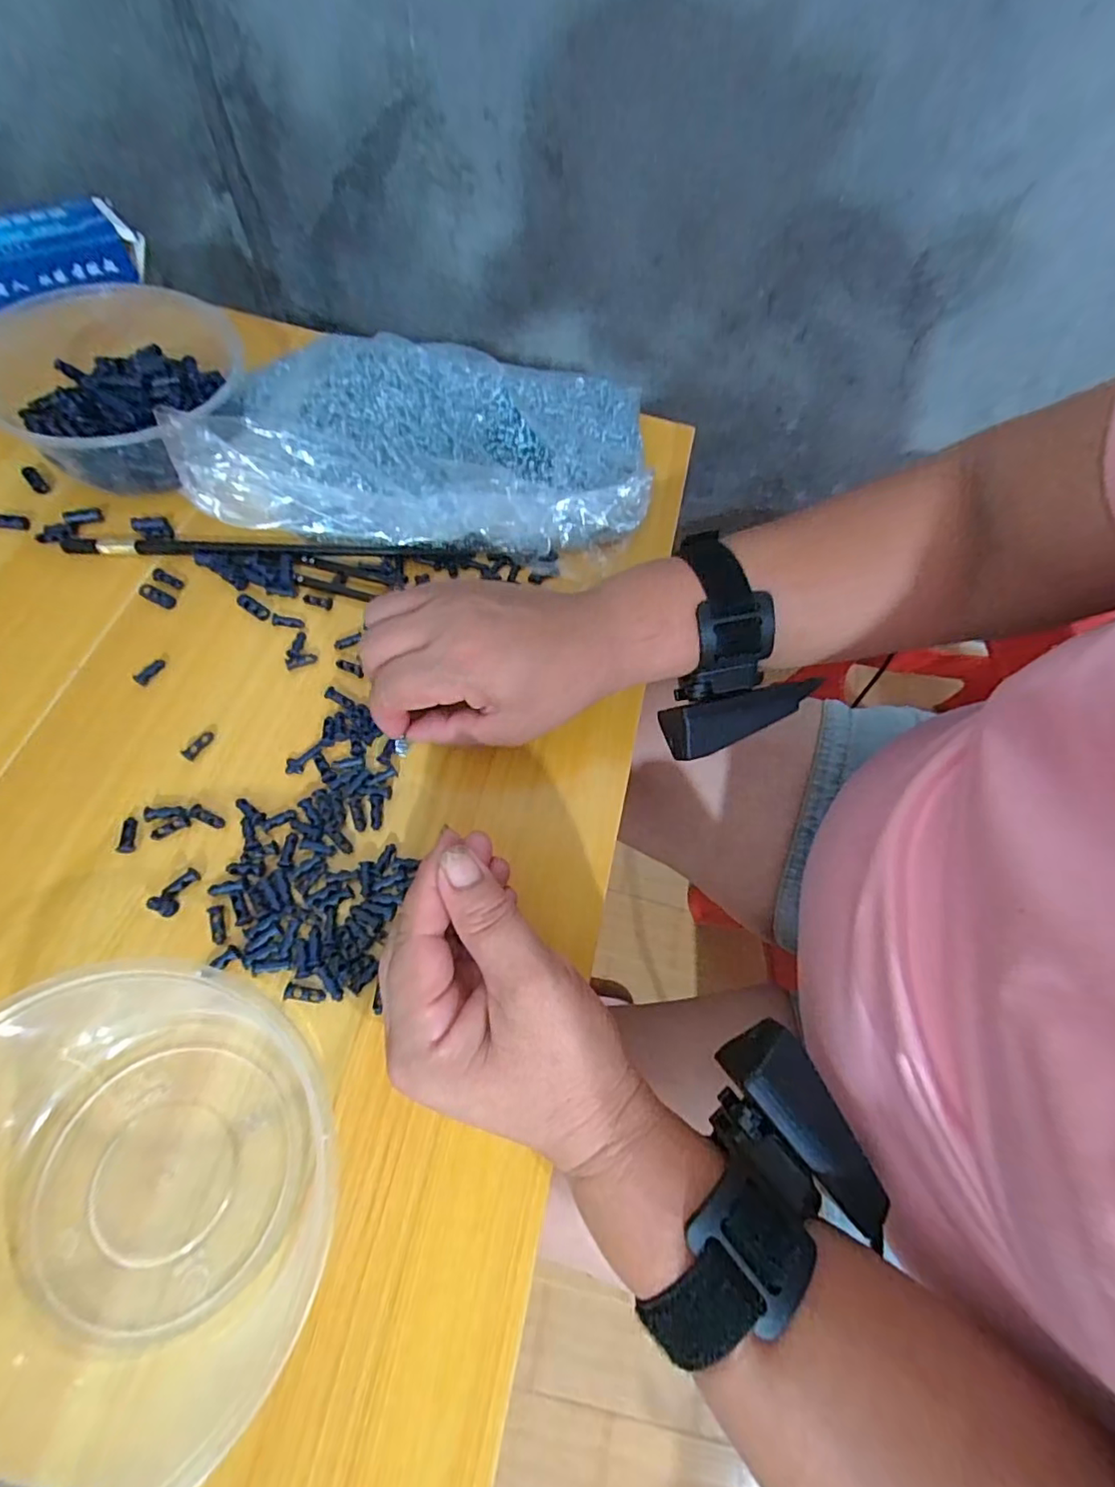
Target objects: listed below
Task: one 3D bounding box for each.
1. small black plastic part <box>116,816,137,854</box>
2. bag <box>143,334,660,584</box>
[{"bbox_3d":[-0.200,0.042,0.267,0.005,0.004,0.017,-9,68,-6],"label":"small black plastic part"},{"bbox_3d":[-0.070,-0.198,0.358,0.259,0.053,0.177,2,67,-2],"label":"bag"}]

